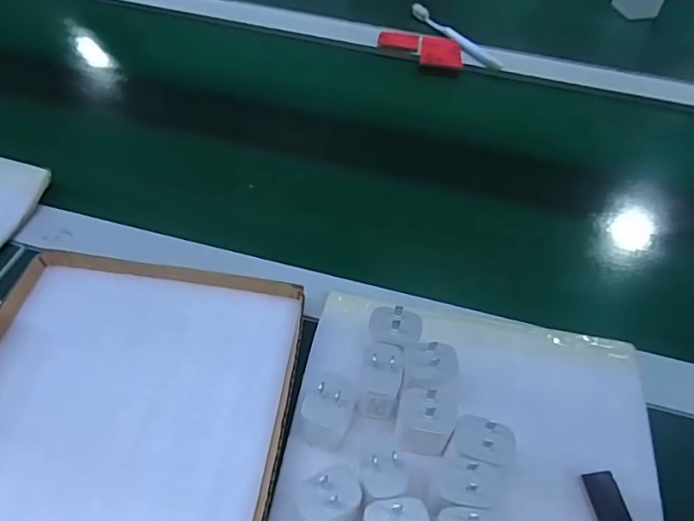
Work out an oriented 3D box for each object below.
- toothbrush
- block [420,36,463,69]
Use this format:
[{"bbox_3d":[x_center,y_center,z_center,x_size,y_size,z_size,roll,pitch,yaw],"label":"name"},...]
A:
[{"bbox_3d":[0.154,-0.320,0.768,0.021,0.015,0.178,-26,57,-21],"label":"toothbrush"},{"bbox_3d":[0.133,-0.292,0.753,0.057,0.006,0.068,9,52,4],"label":"block"}]

